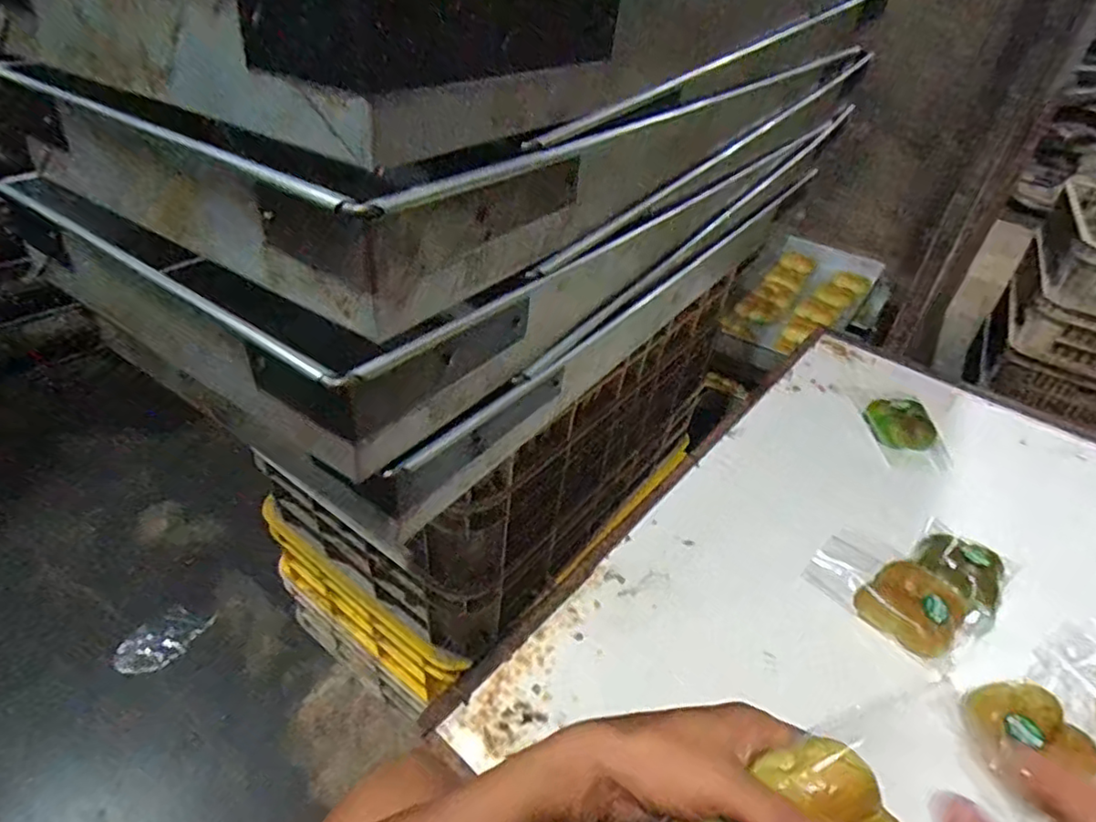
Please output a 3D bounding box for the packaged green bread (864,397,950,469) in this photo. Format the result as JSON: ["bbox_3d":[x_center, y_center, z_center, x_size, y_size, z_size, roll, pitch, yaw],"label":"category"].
[{"bbox_3d":[0.646,0.032,1.090,0.107,0.045,0.153,1,38,-5],"label":"packaged green bread"}]

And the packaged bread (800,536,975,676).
[{"bbox_3d":[0.458,0.239,0.813,0.193,0.044,0.116,32,45,31],"label":"packaged bread"}]

